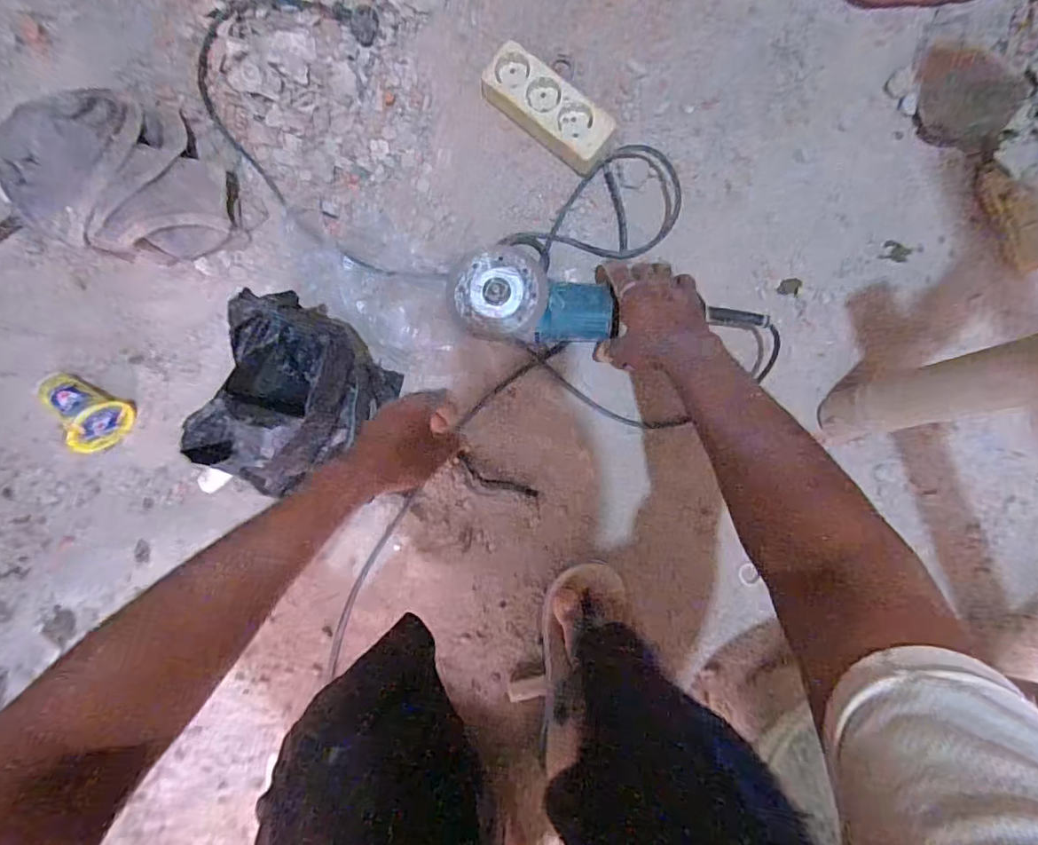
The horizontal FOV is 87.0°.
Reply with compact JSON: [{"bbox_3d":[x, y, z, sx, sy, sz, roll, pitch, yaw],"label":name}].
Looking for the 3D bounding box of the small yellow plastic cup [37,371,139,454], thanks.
[{"bbox_3d":[-0.535,-0.015,0.667,0.099,0.057,0.070,31,93,1],"label":"small yellow plastic cup"}]

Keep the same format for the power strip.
[{"bbox_3d":[0.032,-0.352,0.619,0.159,0.043,0.067,42,93,0],"label":"power strip"}]

